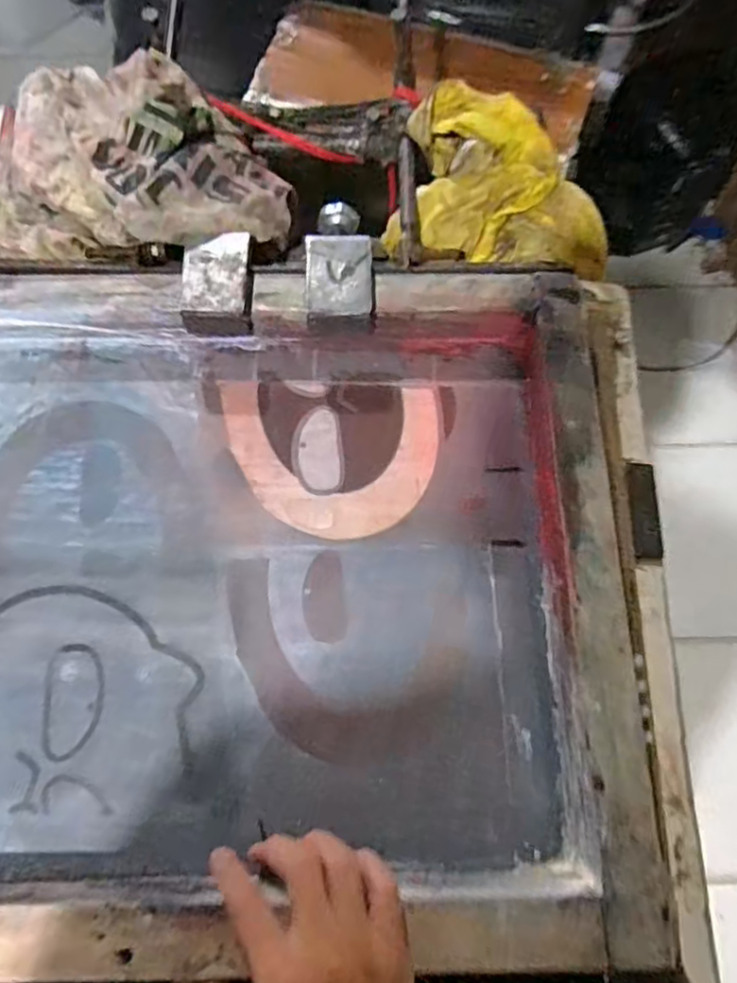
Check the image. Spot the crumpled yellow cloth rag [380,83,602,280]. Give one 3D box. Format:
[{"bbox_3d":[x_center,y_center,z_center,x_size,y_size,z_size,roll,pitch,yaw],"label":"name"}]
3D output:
[{"bbox_3d":[0.124,-0.267,0.548,0.198,0.064,0.156,16,71,7],"label":"crumpled yellow cloth rag"}]

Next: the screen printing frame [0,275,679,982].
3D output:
[{"bbox_3d":[-0.105,0.060,0.440,0.574,0.066,0.461,-1,70,1],"label":"screen printing frame"}]

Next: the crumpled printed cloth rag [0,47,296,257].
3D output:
[{"bbox_3d":[-0.205,-0.285,0.540,0.275,0.100,0.168,13,71,5],"label":"crumpled printed cloth rag"}]

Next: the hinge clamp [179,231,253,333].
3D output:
[{"bbox_3d":[-0.121,-0.166,0.498,0.054,0.020,0.084,-1,70,0],"label":"hinge clamp"}]

